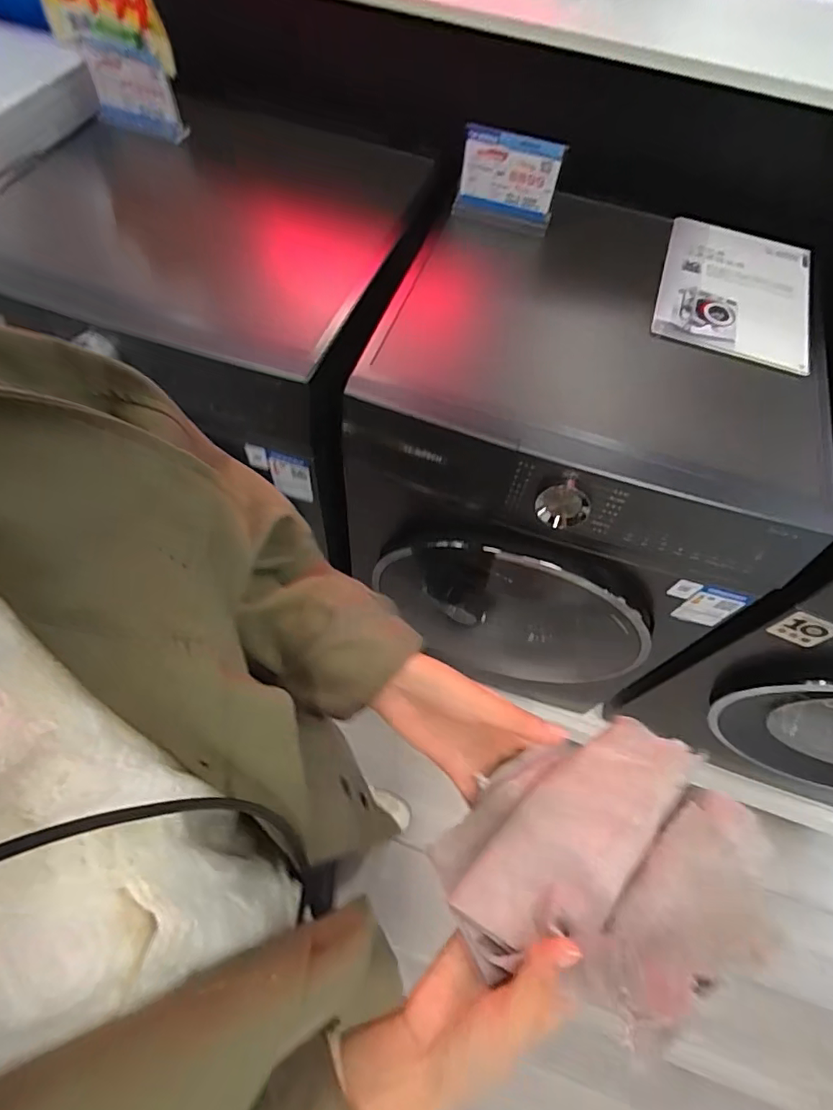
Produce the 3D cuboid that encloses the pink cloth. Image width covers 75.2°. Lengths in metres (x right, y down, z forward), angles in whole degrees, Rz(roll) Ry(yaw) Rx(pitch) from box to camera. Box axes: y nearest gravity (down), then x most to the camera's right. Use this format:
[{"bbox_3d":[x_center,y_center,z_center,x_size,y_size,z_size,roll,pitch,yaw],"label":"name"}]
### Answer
[{"bbox_3d":[0.103,0.172,0.297,0.167,0.065,0.148,-24,45,-5],"label":"pink cloth"}]

